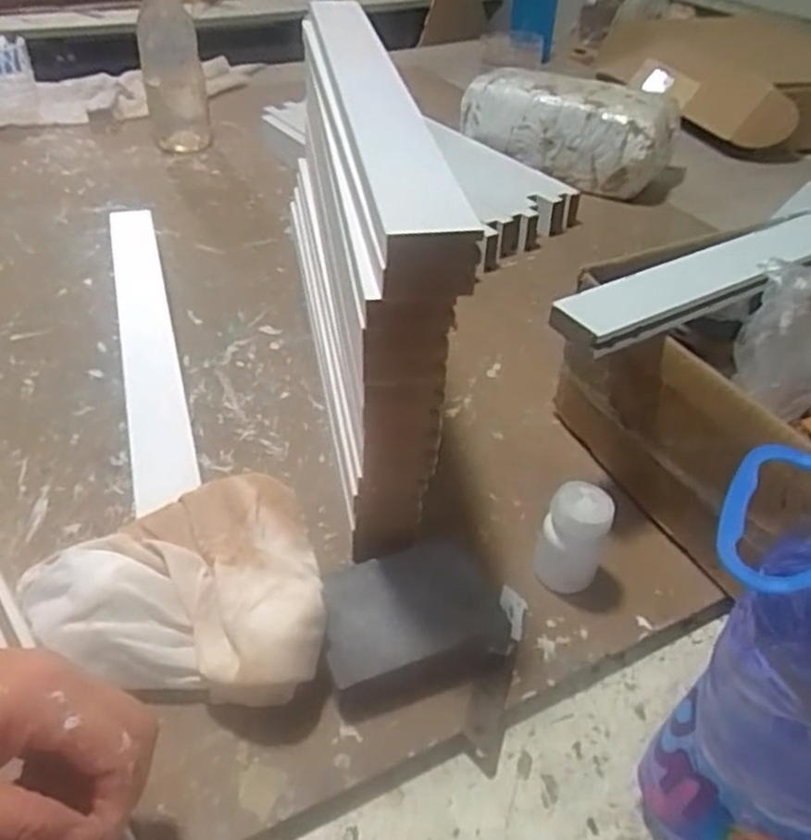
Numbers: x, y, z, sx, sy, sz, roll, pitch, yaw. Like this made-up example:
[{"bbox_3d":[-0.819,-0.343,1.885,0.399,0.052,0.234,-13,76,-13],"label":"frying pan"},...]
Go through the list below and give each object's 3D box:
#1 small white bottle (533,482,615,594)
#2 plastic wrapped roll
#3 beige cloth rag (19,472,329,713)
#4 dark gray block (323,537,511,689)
[{"bbox_3d":[0.097,0.070,0.428,0.035,0.068,0.032,12,42,12],"label":"small white bottle"},{"bbox_3d":[0.191,-0.350,0.885,0.249,0.108,0.097,24,46,24],"label":"plastic wrapped roll"},{"bbox_3d":[-0.114,0.083,0.406,0.148,0.054,0.138,4,41,2],"label":"beige cloth rag"},{"bbox_3d":[0.002,0.107,0.401,0.093,0.026,0.068,-11,42,-14],"label":"dark gray block"}]

